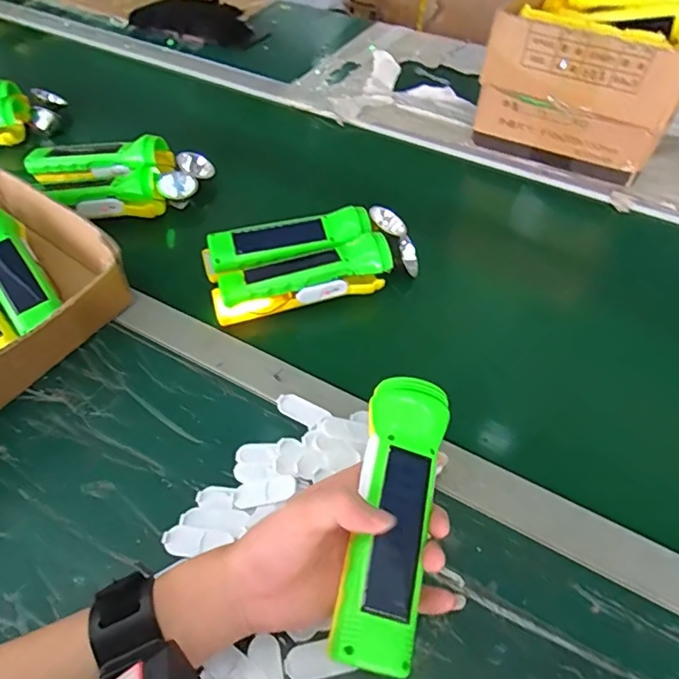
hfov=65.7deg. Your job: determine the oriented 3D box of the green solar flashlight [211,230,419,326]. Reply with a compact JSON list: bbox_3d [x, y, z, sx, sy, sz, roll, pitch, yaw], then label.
[{"bbox_3d":[-0.017,-0.064,0.513,0.211,0.049,0.048,-14,52,-12],"label":"green solar flashlight"}]

